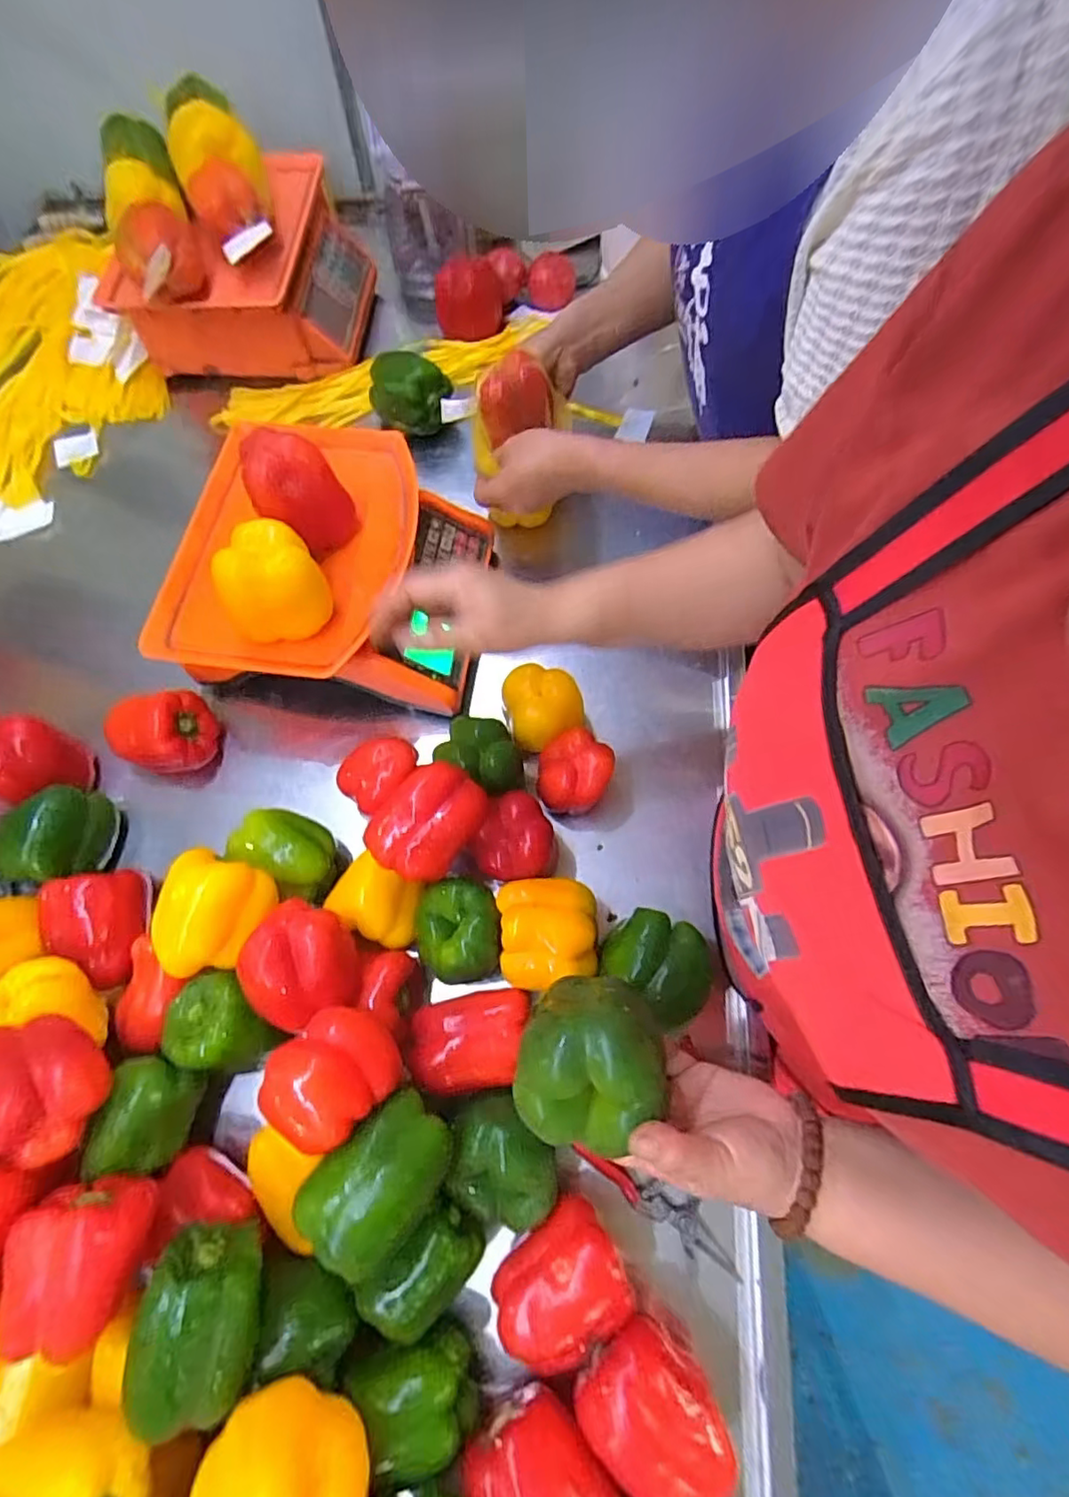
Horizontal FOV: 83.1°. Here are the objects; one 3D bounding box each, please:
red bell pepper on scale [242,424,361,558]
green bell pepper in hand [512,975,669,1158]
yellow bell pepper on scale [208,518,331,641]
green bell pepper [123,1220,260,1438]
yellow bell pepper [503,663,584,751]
[{"bbox_3d":[-0.210,-0.229,0.540,0.079,0.095,0.056,-27,70,-9],"label":"red bell pepper on scale"},{"bbox_3d":[0.032,0.182,0.356,0.081,0.068,0.089,0,68,2],"label":"green bell pepper in hand"},{"bbox_3d":[-0.220,-0.140,0.513,0.079,0.084,0.062,-21,69,-7],"label":"yellow bell pepper on scale"},{"bbox_3d":[-0.202,0.352,0.367,0.058,0.054,0.093,-8,68,-1],"label":"green bell pepper"},{"bbox_3d":[0.009,-0.038,0.577,0.075,0.069,0.066,-16,68,-5],"label":"yellow bell pepper"}]

